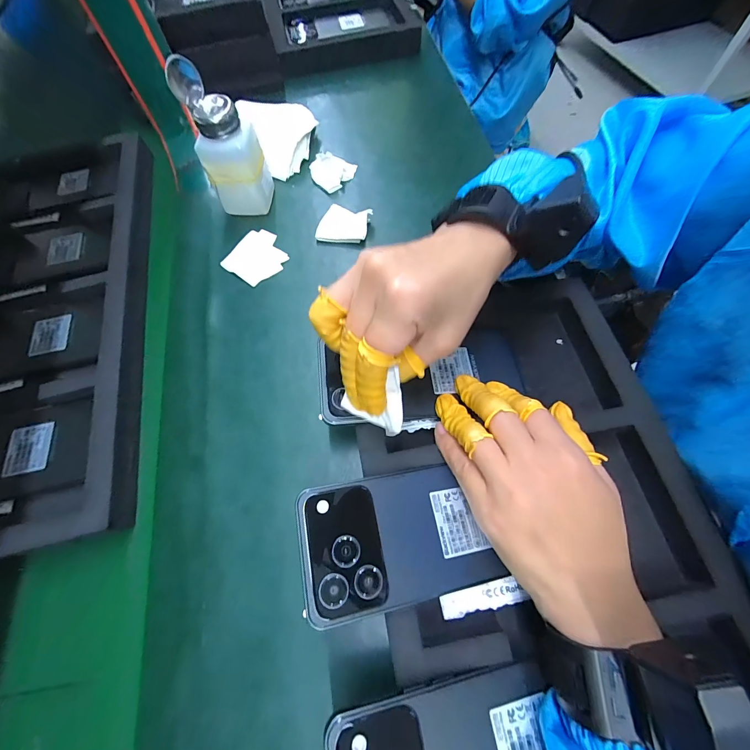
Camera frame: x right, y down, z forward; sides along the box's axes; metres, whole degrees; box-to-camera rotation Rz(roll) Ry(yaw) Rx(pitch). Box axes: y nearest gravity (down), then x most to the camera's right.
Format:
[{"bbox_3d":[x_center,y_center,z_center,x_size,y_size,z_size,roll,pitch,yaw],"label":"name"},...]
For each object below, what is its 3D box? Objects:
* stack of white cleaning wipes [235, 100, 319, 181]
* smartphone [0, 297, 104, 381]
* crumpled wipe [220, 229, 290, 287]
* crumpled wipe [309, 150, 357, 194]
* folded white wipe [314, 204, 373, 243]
[{"bbox_3d":[-0.116,-0.314,0.439,0.083,0.026,0.125,-26,68,-8],"label":"stack of white cleaning wipes"},{"bbox_3d":[-0.338,-0.033,0.331,0.139,0.006,0.075,-12,67,-2],"label":"smartphone"},{"bbox_3d":[-0.125,-0.128,0.365,0.058,0.004,0.062,31,71,15],"label":"crumpled wipe"},{"bbox_3d":[-0.050,-0.247,0.410,0.055,0.024,0.040,-9,67,-1],"label":"crumpled wipe"},{"bbox_3d":[-0.034,-0.167,0.375,0.054,0.015,0.049,13,68,8],"label":"folded white wipe"}]

